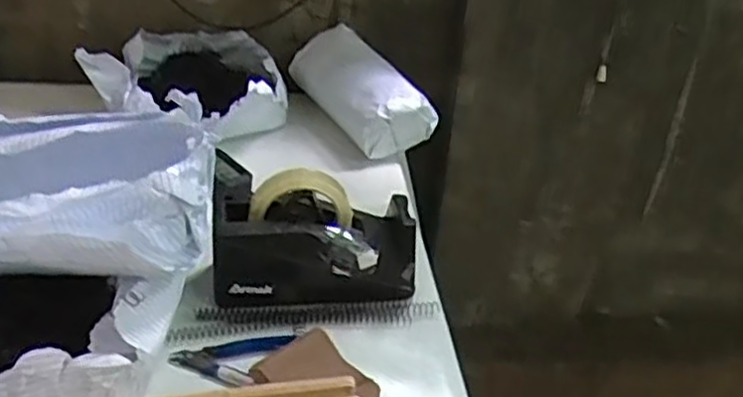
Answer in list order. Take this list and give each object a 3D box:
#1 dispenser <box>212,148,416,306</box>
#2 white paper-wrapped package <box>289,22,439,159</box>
[{"bbox_3d":[-0.057,0.038,0.743,0.198,0.123,0.088,-2,33,-10],"label":"dispenser"},{"bbox_3d":[-0.015,-0.155,1.066,0.106,0.082,0.230,-17,38,-29],"label":"white paper-wrapped package"}]

